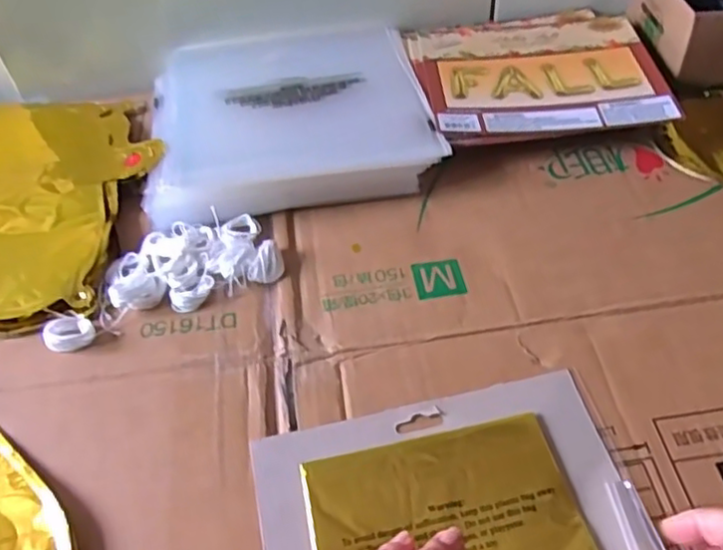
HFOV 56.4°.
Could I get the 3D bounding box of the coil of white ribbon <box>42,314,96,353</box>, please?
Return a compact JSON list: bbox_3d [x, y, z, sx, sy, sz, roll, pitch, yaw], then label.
[{"bbox_3d":[-0.191,0.038,0.439,0.029,0.015,0.027,-2,48,3],"label":"coil of white ribbon"}]

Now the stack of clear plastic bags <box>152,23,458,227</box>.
[{"bbox_3d":[-0.064,-0.141,0.573,0.226,0.034,0.236,-11,49,-5],"label":"stack of clear plastic bags"}]

